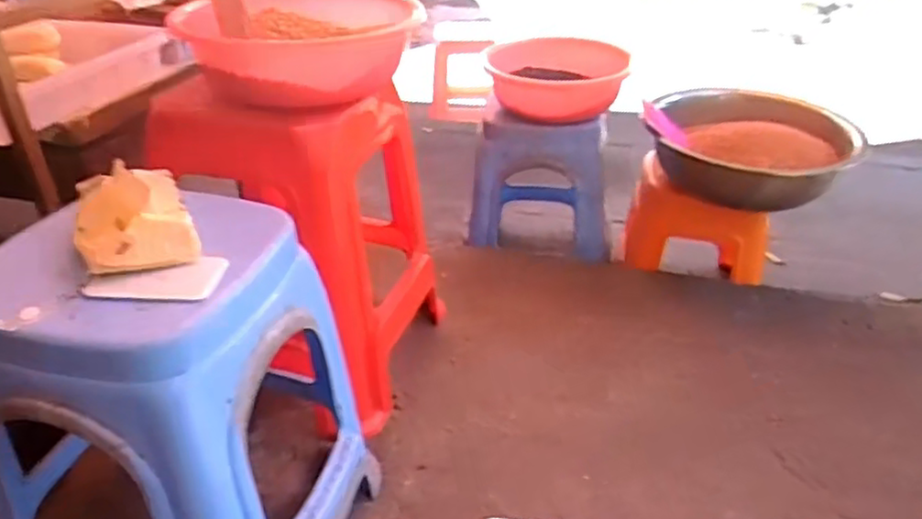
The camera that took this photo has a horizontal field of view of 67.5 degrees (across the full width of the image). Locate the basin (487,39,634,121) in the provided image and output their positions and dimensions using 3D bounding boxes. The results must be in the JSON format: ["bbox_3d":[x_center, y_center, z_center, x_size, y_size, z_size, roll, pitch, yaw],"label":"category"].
[{"bbox_3d":[0.216,-0.425,1.582,0.306,0.117,0.283,-1,32,1],"label":"basin"}]

